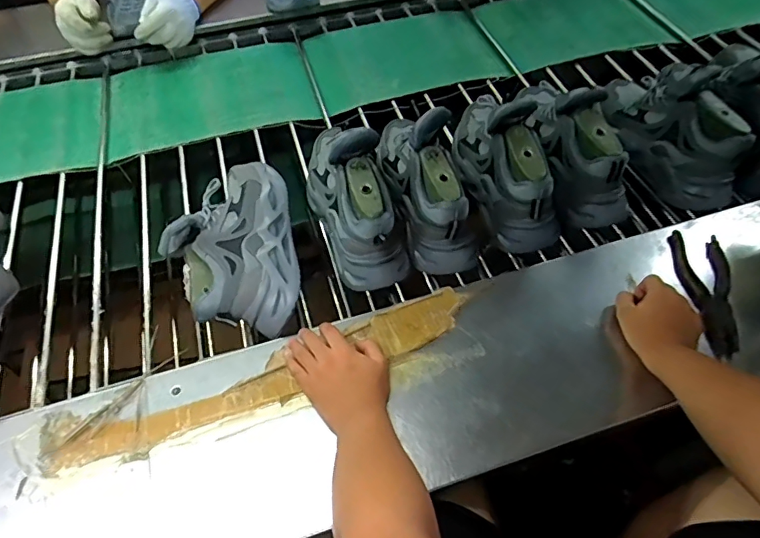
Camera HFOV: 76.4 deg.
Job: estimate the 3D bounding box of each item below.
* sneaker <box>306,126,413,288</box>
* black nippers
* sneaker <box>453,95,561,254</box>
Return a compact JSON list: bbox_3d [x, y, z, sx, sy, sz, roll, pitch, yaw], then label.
[{"bbox_3d":[-0.048,-0.120,0.718,0.099,0.143,0.281,-18,56,-10],"label":"sneaker"},{"bbox_3d":[0.454,0.028,0.670,0.061,0.026,0.184,-2,52,16],"label":"black nippers"},{"bbox_3d":[0.187,-0.181,0.758,0.090,0.147,0.286,-13,56,-7],"label":"sneaker"}]

